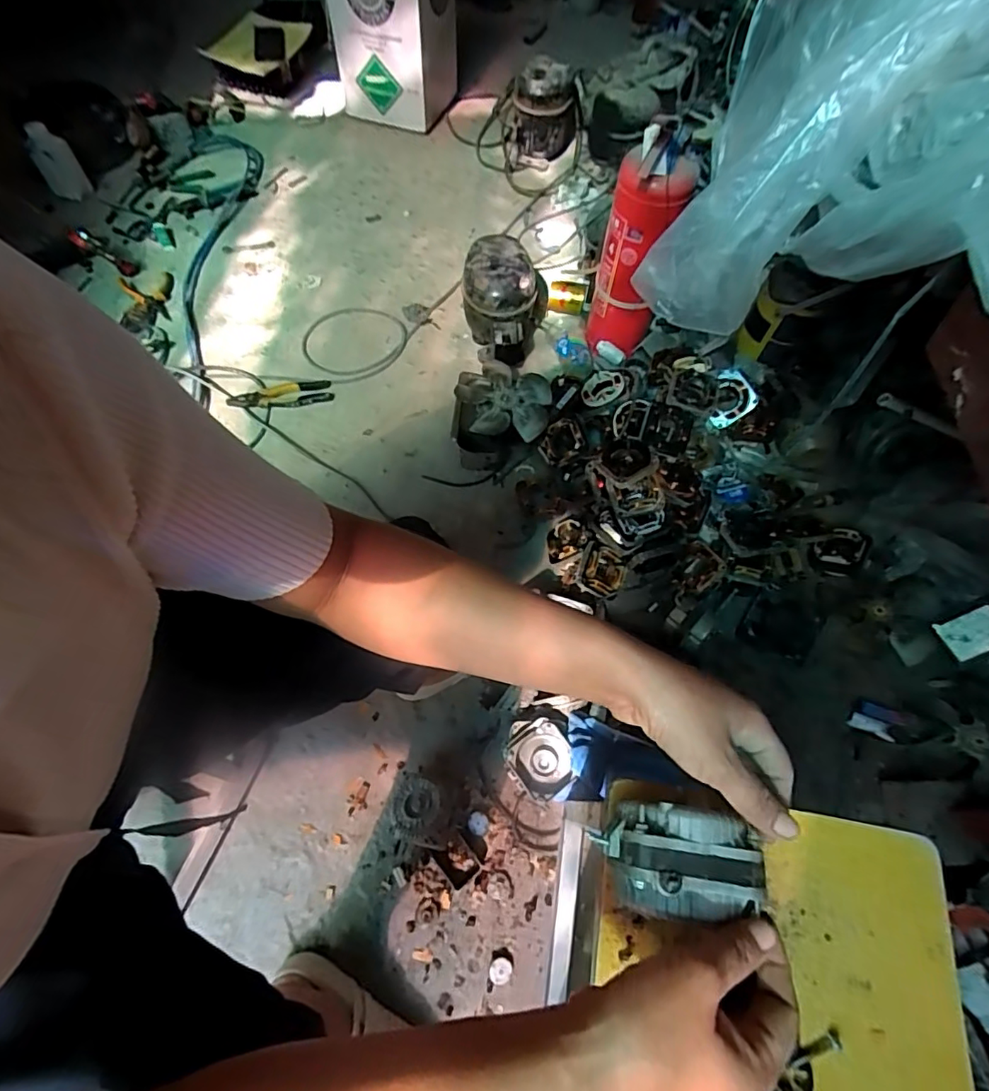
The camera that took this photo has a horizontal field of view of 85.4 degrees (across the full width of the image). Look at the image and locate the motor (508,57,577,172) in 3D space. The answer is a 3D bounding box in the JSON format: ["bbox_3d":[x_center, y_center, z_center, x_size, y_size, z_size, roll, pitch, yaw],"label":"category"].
[{"bbox_3d":[0.131,-1.129,1.404,0.175,0.201,0.138,8,65,0],"label":"motor"}]

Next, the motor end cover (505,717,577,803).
[{"bbox_3d":[0.062,0.291,0.738,0.083,0.020,0.100,-29,69,-16],"label":"motor end cover"}]

